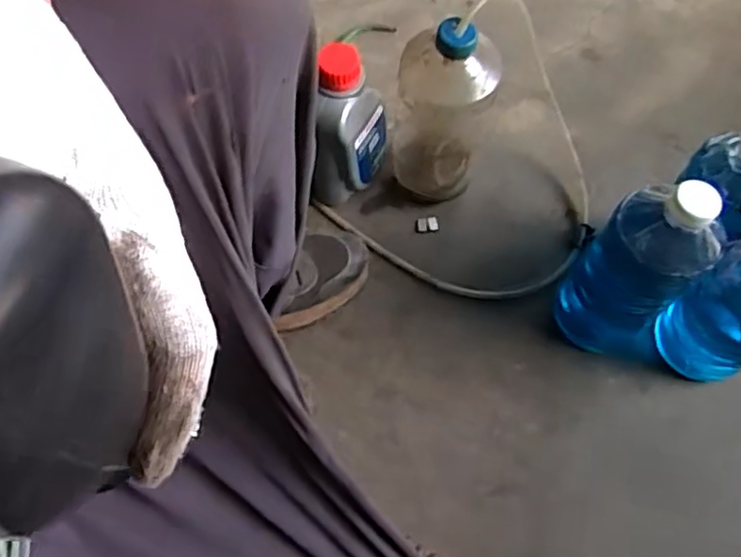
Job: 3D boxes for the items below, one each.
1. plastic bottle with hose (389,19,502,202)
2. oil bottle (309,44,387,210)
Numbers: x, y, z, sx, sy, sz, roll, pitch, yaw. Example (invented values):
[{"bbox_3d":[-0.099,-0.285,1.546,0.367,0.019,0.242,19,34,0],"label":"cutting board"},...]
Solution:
[{"bbox_3d":[0.078,-0.177,0.744,0.101,0.261,0.081,8,66,4],"label":"plastic bottle with hose"},{"bbox_3d":[-0.030,-0.167,0.760,0.064,0.223,0.095,28,68,12],"label":"oil bottle"}]

